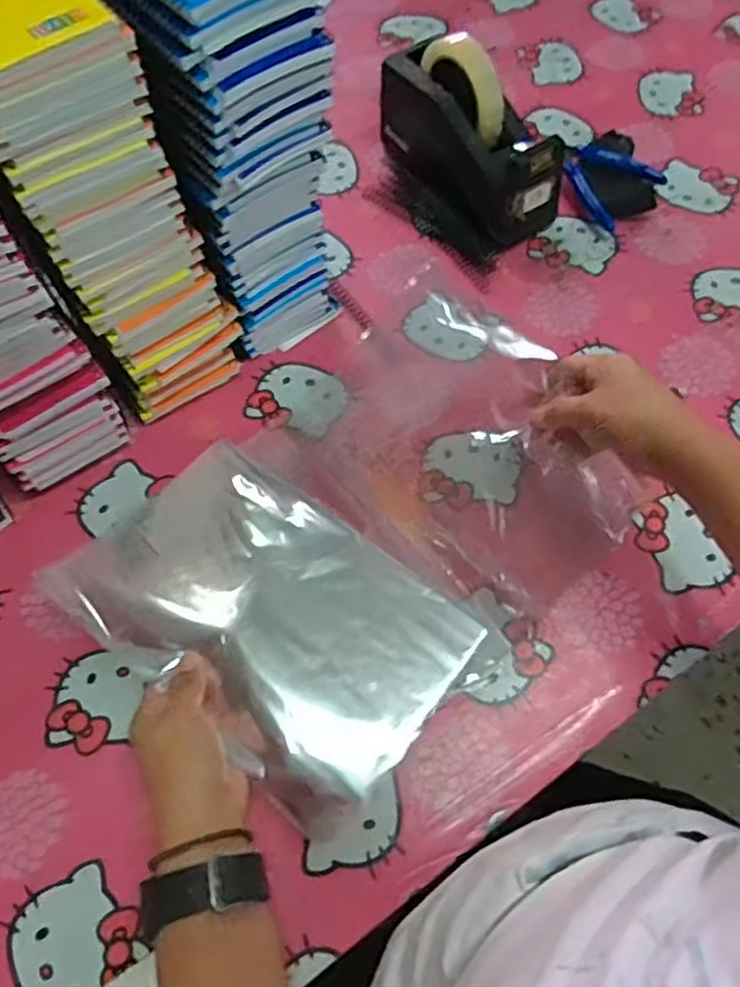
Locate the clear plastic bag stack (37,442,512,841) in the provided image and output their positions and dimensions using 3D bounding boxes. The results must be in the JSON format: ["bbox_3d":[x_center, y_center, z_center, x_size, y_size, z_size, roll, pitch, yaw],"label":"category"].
[{"bbox_3d":[-0.067,0.081,0.477,0.265,0.039,0.177,37,69,17],"label":"clear plastic bag stack"}]

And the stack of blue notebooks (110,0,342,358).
[{"bbox_3d":[-0.101,-0.251,0.510,0.101,0.287,0.134,-35,68,-16],"label":"stack of blue notebooks"}]

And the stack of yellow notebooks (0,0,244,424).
[{"bbox_3d":[-0.188,-0.197,0.483,0.102,0.291,0.136,-33,67,-16],"label":"stack of yellow notebooks"}]

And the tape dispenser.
[{"bbox_3d":[0.094,-0.343,0.647,0.084,0.123,0.203,-32,67,-15],"label":"tape dispenser"}]

